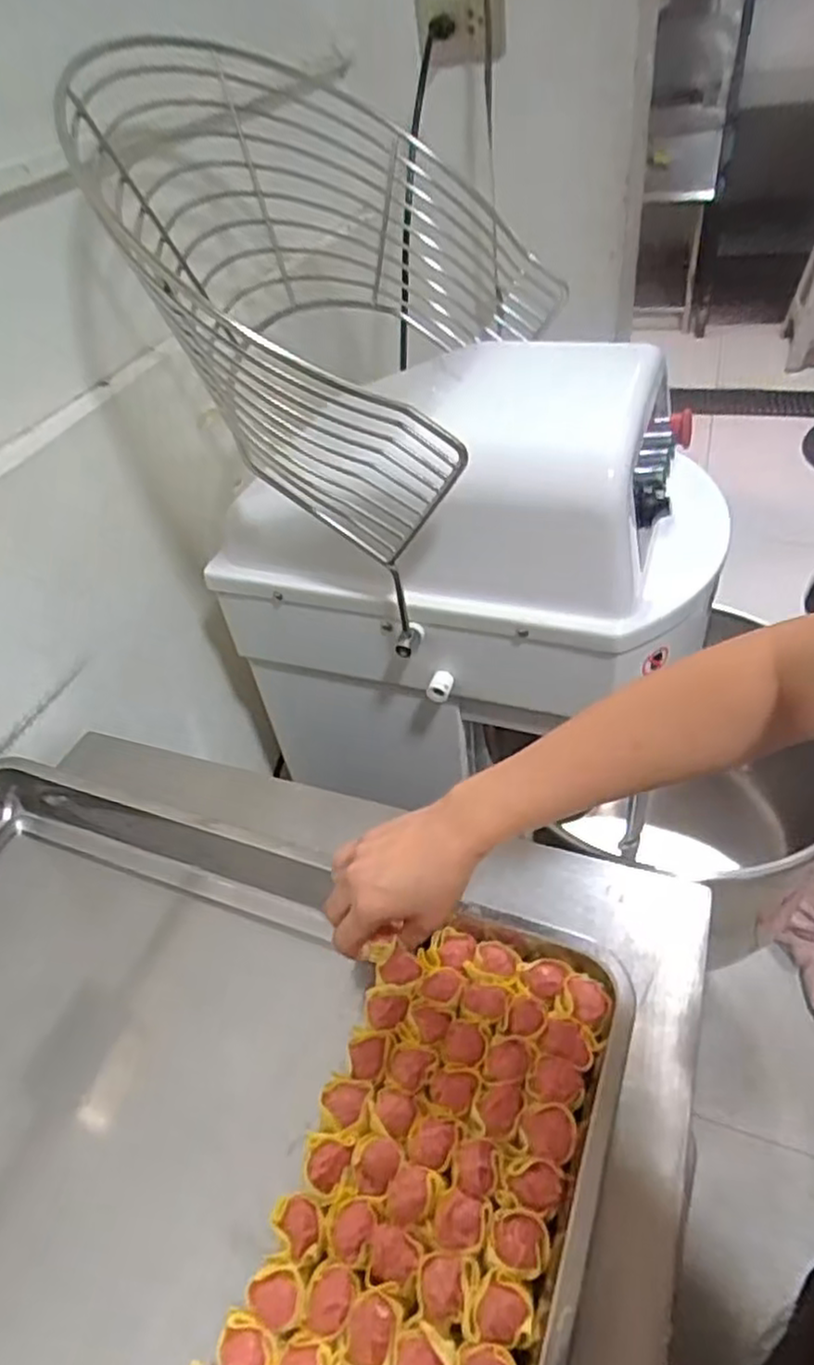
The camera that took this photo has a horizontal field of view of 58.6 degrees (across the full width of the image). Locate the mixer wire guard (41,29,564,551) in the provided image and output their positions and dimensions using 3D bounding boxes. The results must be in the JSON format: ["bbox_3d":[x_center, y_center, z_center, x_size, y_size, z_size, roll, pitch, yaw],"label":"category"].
[{"bbox_3d":[-0.103,-0.400,0.716,0.440,0.320,0.466,13,48,22],"label":"mixer wire guard"}]

